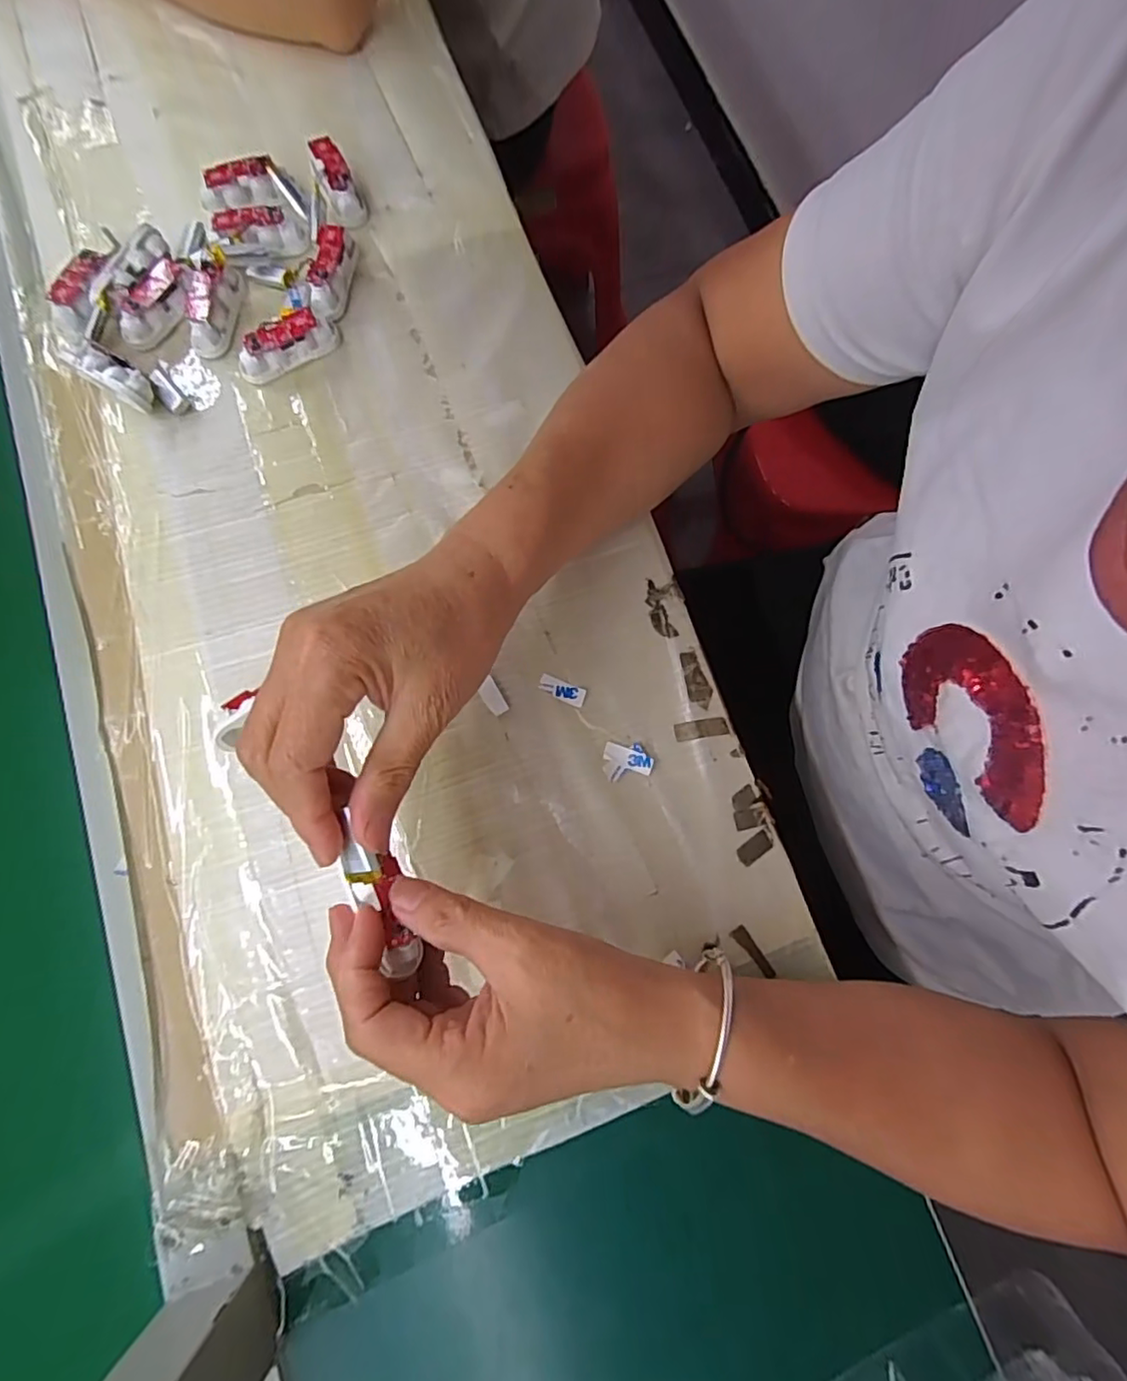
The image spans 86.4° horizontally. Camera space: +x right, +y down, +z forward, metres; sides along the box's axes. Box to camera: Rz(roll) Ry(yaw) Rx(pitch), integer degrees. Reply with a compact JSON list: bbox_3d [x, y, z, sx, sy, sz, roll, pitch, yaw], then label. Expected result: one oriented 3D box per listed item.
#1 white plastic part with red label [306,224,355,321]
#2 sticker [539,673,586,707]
[{"bbox_3d":[-0.146,-0.262,0.376,0.019,0.022,0.057,5,77,0],"label":"white plastic part with red label"},{"bbox_3d":[-0.001,-0.001,0.331,0.026,0.004,0.010,22,78,4],"label":"sticker"}]

